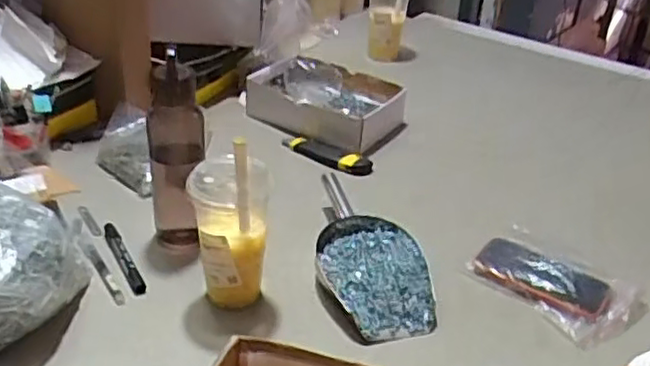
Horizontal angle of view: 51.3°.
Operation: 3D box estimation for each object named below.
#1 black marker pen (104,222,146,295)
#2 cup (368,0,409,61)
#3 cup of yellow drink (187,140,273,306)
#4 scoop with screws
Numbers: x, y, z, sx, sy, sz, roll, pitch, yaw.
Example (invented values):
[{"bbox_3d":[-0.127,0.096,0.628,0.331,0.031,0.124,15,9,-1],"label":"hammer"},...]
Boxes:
[{"bbox_3d":[-0.250,0.091,0.839,0.018,0.013,0.150,-13,36,-26],"label":"black marker pen"},{"bbox_3d":[0.136,-0.372,1.453,0.088,0.210,0.082,3,32,-2],"label":"cup"},{"bbox_3d":[-0.105,0.039,0.747,0.084,0.211,0.076,-3,33,-11],"label":"cup of yellow drink"},{"bbox_3d":[0.049,0.087,0.850,0.127,0.053,0.264,-2,32,-10],"label":"scoop with screws"}]

